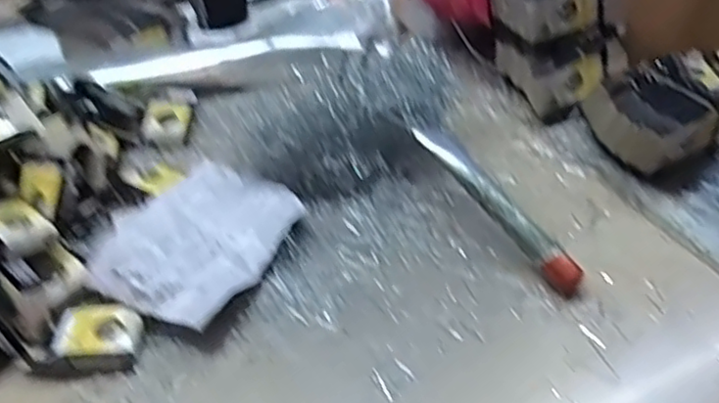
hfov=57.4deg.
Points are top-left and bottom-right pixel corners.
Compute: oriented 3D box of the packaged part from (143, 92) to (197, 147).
[{"bbox_3d":[-0.232,-0.103,0.802,0.056,0.018,0.084,-4,40,1],"label":"packaged part"}]

